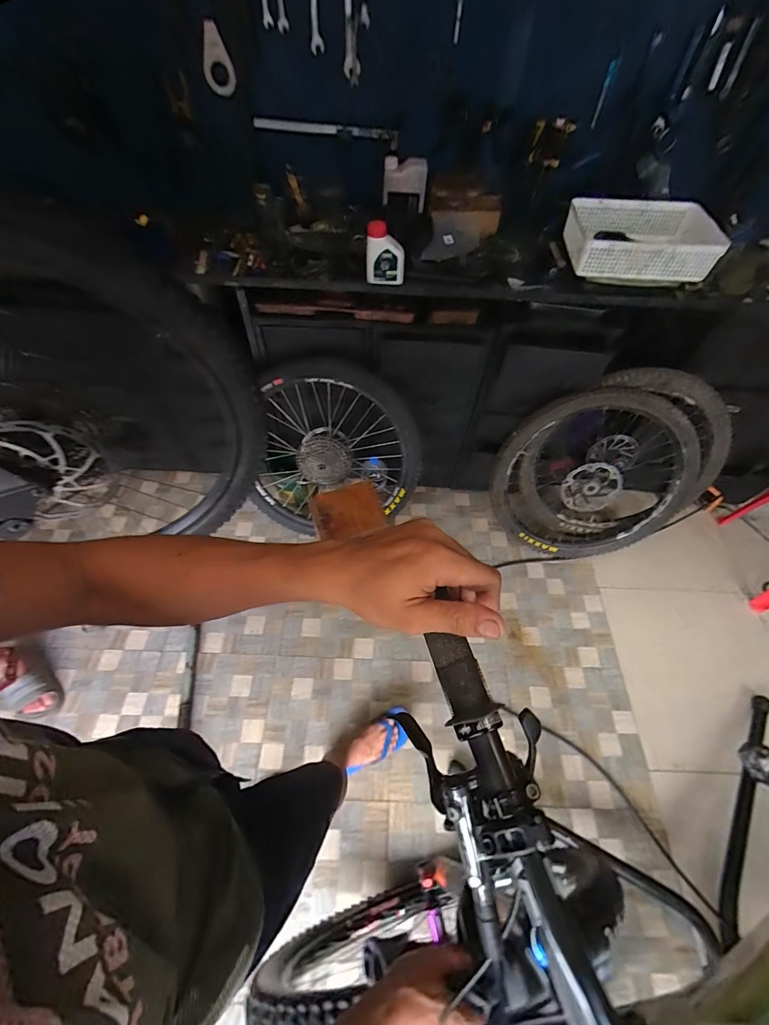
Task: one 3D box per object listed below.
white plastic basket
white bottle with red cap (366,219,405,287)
[{"bbox_3d":[0.644,-0.677,0.999,0.347,0.111,0.239,8,57,3],"label":"white plastic basket"},{"bbox_3d":[0.003,-0.668,1.035,0.100,0.150,0.061,2,57,-1],"label":"white bottle with red cap"}]

